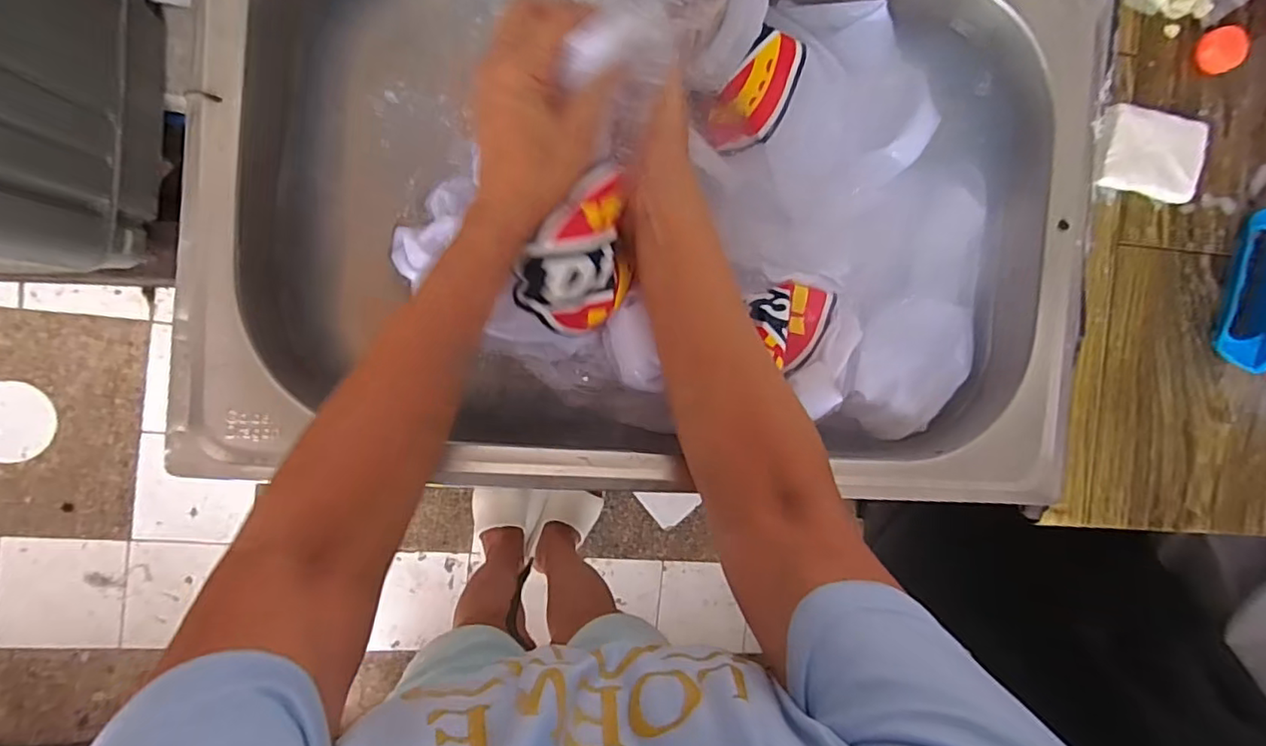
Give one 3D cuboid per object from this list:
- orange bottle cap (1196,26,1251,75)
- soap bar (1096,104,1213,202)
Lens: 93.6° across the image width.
[{"bbox_3d":[0.448,-0.245,0.451,0.026,0.019,0.032,-22,97,-7],"label":"orange bottle cap"},{"bbox_3d":[0.385,-0.163,0.441,0.078,0.021,0.063,12,92,-10],"label":"soap bar"}]

